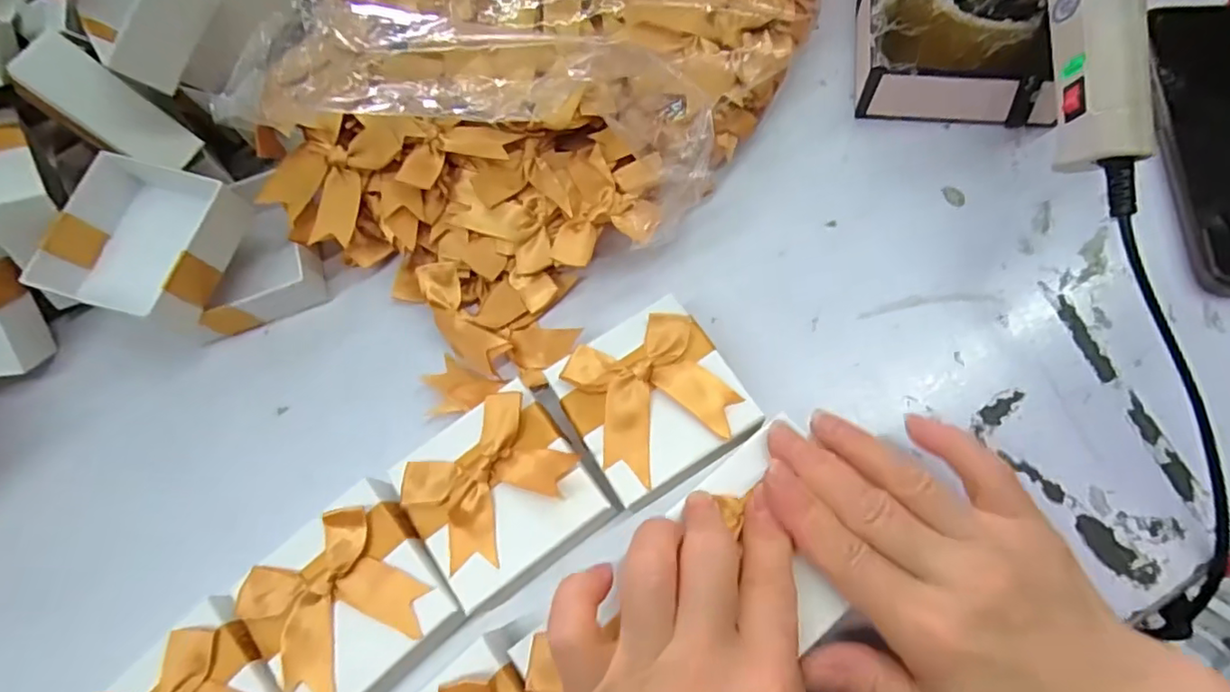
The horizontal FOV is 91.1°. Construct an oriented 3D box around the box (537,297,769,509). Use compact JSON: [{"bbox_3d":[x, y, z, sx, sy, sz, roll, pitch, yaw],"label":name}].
[{"bbox_3d":[0.016,0.024,0.265,0.067,0.030,0.068,-31,70,-6],"label":"box"}]

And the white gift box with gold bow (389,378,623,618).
[{"bbox_3d":[-0.048,0.062,0.256,0.070,0.034,0.070,-34,70,-7],"label":"white gift box with gold bow"}]

